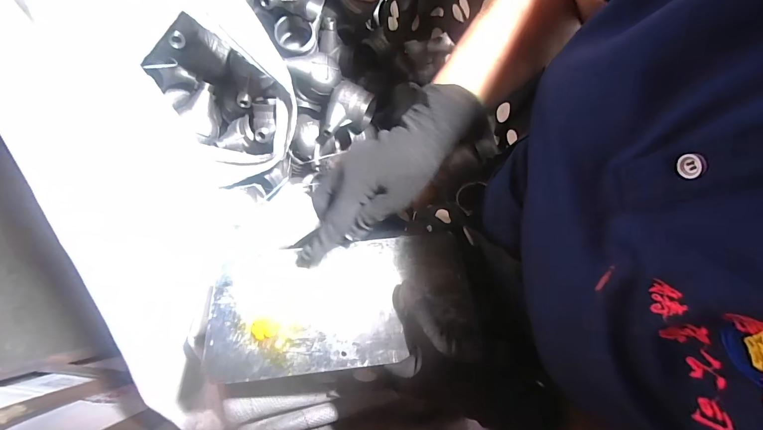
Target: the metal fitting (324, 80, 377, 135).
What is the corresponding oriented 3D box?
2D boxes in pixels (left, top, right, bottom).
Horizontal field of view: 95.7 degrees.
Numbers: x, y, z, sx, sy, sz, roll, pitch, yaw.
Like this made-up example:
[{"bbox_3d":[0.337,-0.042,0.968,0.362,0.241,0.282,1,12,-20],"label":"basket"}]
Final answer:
[{"bbox_3d":[-0.075,-0.204,0.718,0.080,0.083,0.123,37,80,6],"label":"metal fitting"}]

